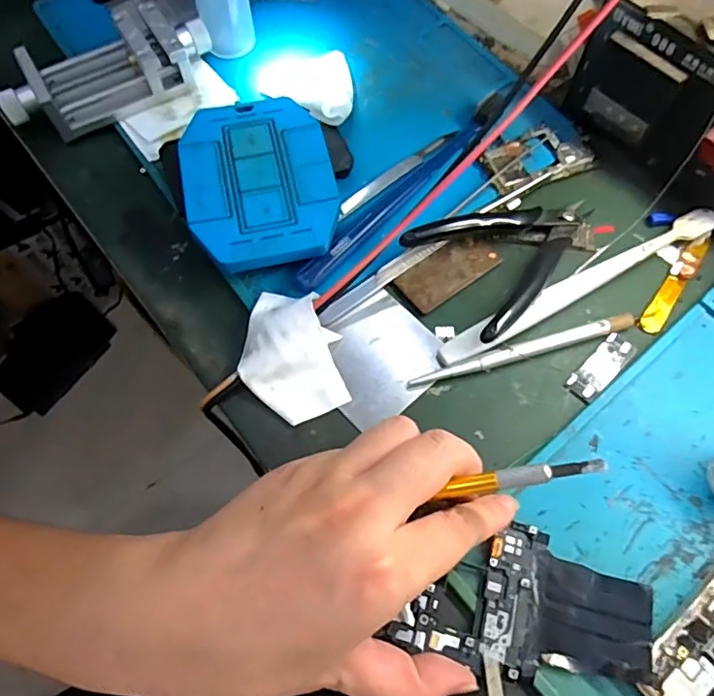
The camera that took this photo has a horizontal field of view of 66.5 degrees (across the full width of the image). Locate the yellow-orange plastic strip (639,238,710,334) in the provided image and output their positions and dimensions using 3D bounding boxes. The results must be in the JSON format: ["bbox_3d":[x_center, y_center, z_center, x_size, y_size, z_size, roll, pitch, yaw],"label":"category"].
[{"bbox_3d":[0.182,-0.036,0.310,0.012,0.005,0.072,35,70,16],"label":"yellow-orange plastic strip"}]

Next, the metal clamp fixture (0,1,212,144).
[{"bbox_3d":[-0.163,-0.182,0.361,0.135,0.036,0.051,-31,68,-13],"label":"metal clamp fixture"}]

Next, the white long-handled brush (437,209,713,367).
[{"bbox_3d":[0.125,-0.035,0.304,0.181,0.011,0.017,-28,68,-11],"label":"white long-handled brush"}]

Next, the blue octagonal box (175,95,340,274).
[{"bbox_3d":[-0.057,-0.098,0.325,0.085,0.024,0.116,-13,66,-5],"label":"blue octagonal box"}]

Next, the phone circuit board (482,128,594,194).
[{"bbox_3d":[0.113,-0.121,0.345,0.067,0.007,0.038,-24,67,-10],"label":"phone circuit board"}]

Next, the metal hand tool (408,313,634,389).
[{"bbox_3d":[0.089,0.002,0.291,0.126,0.006,0.007,-16,66,-6],"label":"metal hand tool"}]

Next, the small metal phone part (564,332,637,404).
[{"bbox_3d":[0.131,0.010,0.291,0.046,0.004,0.016,-42,71,-17],"label":"small metal phone part"}]

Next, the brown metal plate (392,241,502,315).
[{"bbox_3d":[0.053,-0.045,0.314,0.060,0.004,0.029,-35,69,-14],"label":"brown metal plate"}]

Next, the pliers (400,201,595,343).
[{"bbox_3d":[0.092,-0.056,0.308,0.111,0.020,0.075,-30,68,-12],"label":"pliers"}]

